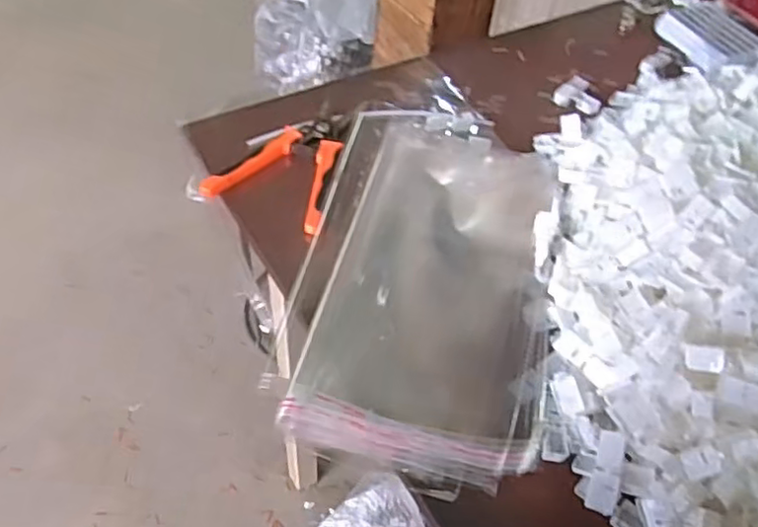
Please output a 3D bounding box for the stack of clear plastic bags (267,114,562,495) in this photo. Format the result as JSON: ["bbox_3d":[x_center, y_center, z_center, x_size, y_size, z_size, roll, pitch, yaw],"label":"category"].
[{"bbox_3d":[0.048,-0.009,0.592,0.213,0.032,0.418,10,49,5],"label":"stack of clear plastic bags"}]

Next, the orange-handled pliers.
[{"bbox_3d":[-0.104,-0.105,0.663,0.125,0.019,0.183,8,49,4],"label":"orange-handled pliers"}]

